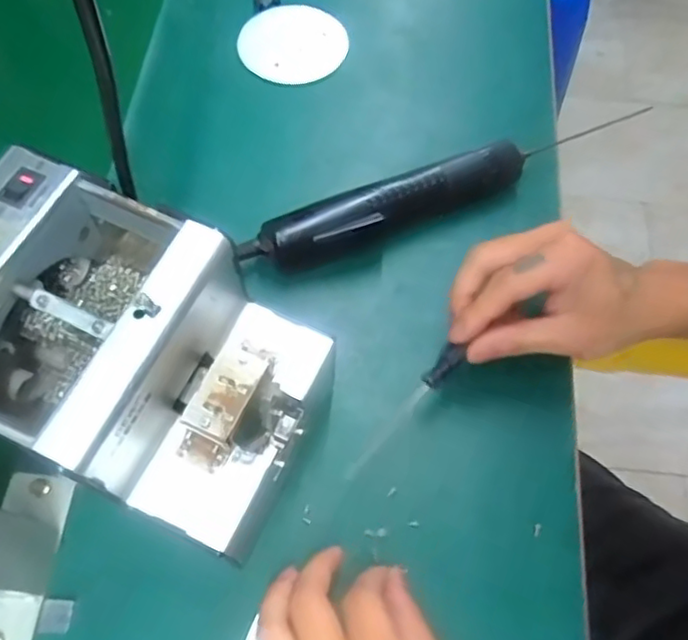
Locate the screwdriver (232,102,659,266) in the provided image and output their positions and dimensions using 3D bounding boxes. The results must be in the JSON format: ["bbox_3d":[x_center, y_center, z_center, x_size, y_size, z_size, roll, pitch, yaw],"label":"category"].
[{"bbox_3d":[0.076,-0.100,0.483,0.315,0.047,0.042,-23,66,-14],"label":"screwdriver"}]

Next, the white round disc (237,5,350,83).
[{"bbox_3d":[-0.045,-0.250,0.577,0.093,0.006,0.092,1,63,-2],"label":"white round disc"}]

